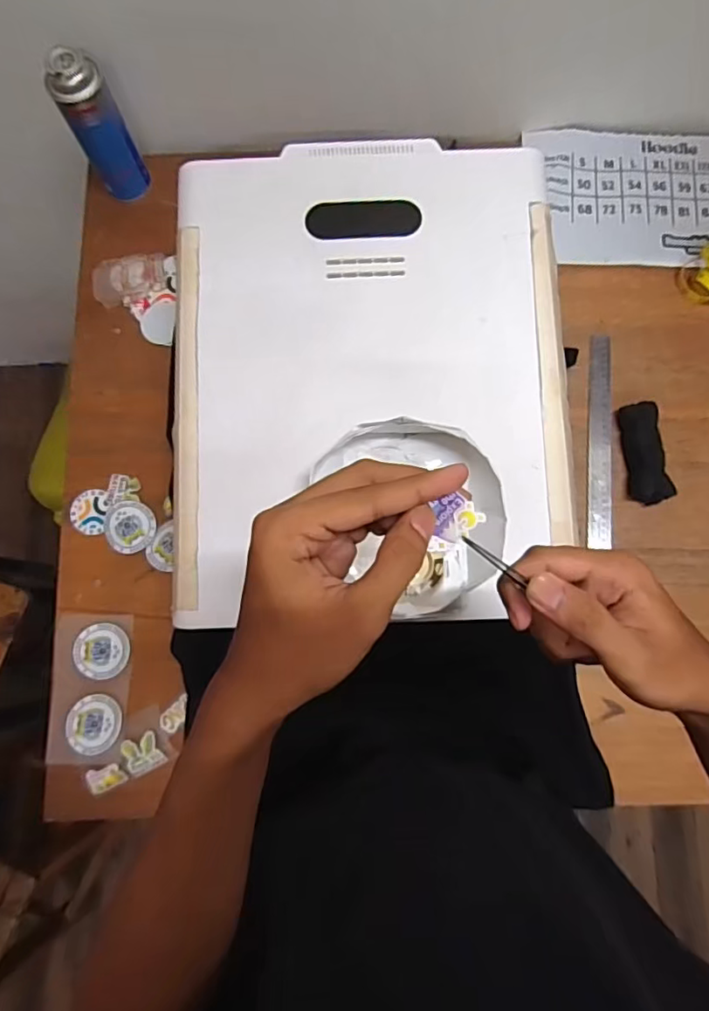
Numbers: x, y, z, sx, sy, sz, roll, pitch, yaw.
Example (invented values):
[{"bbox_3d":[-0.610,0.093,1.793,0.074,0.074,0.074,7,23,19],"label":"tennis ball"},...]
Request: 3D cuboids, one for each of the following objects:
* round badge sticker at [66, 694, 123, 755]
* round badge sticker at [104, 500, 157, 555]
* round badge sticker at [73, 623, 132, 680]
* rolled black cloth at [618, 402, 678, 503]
[{"bbox_3d":[-0.311,0.262,0.663,0.067,0.007,0.066,-7,73,0],"label":"round badge sticker"},{"bbox_3d":[-0.287,0.028,0.707,0.065,0.007,0.067,1,75,-2],"label":"round badge sticker"},{"bbox_3d":[-0.311,0.179,0.679,0.064,0.006,0.066,0,81,0],"label":"round badge sticker"},{"bbox_3d":[0.370,-0.067,0.703,0.042,0.026,0.129,-3,81,0],"label":"rolled black cloth"}]

